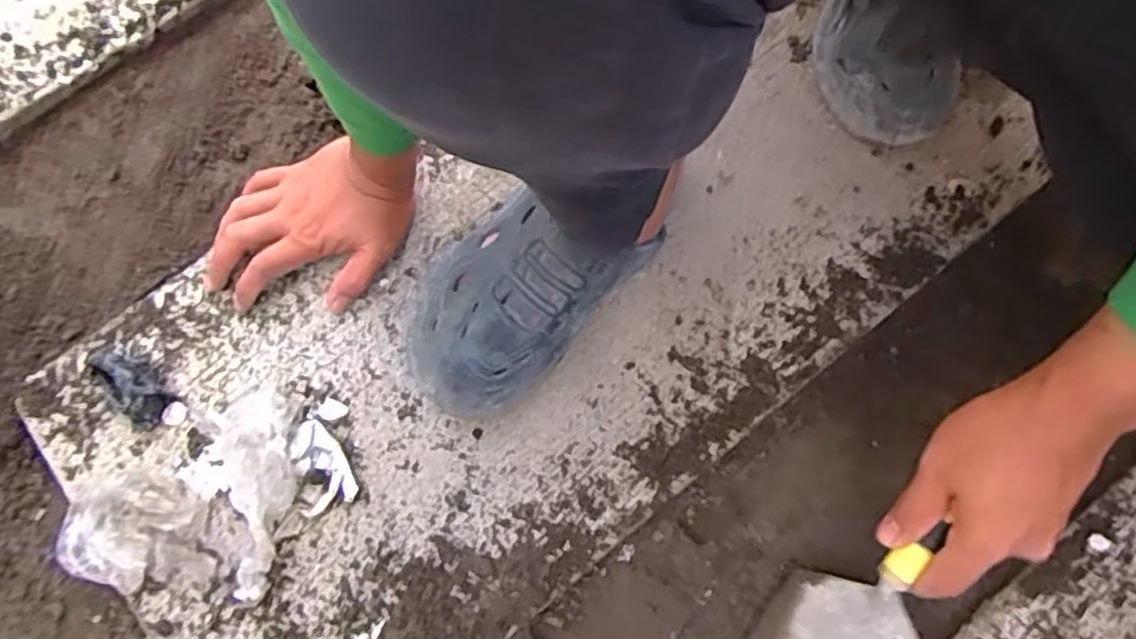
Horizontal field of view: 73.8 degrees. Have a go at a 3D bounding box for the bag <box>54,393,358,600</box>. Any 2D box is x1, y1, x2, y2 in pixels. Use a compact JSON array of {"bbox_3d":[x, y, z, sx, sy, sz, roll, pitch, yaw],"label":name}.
[{"bbox_3d":[-0.264,0.137,0.568,0.215,0.052,0.140,-39,76,-9],"label":"bag"}]

